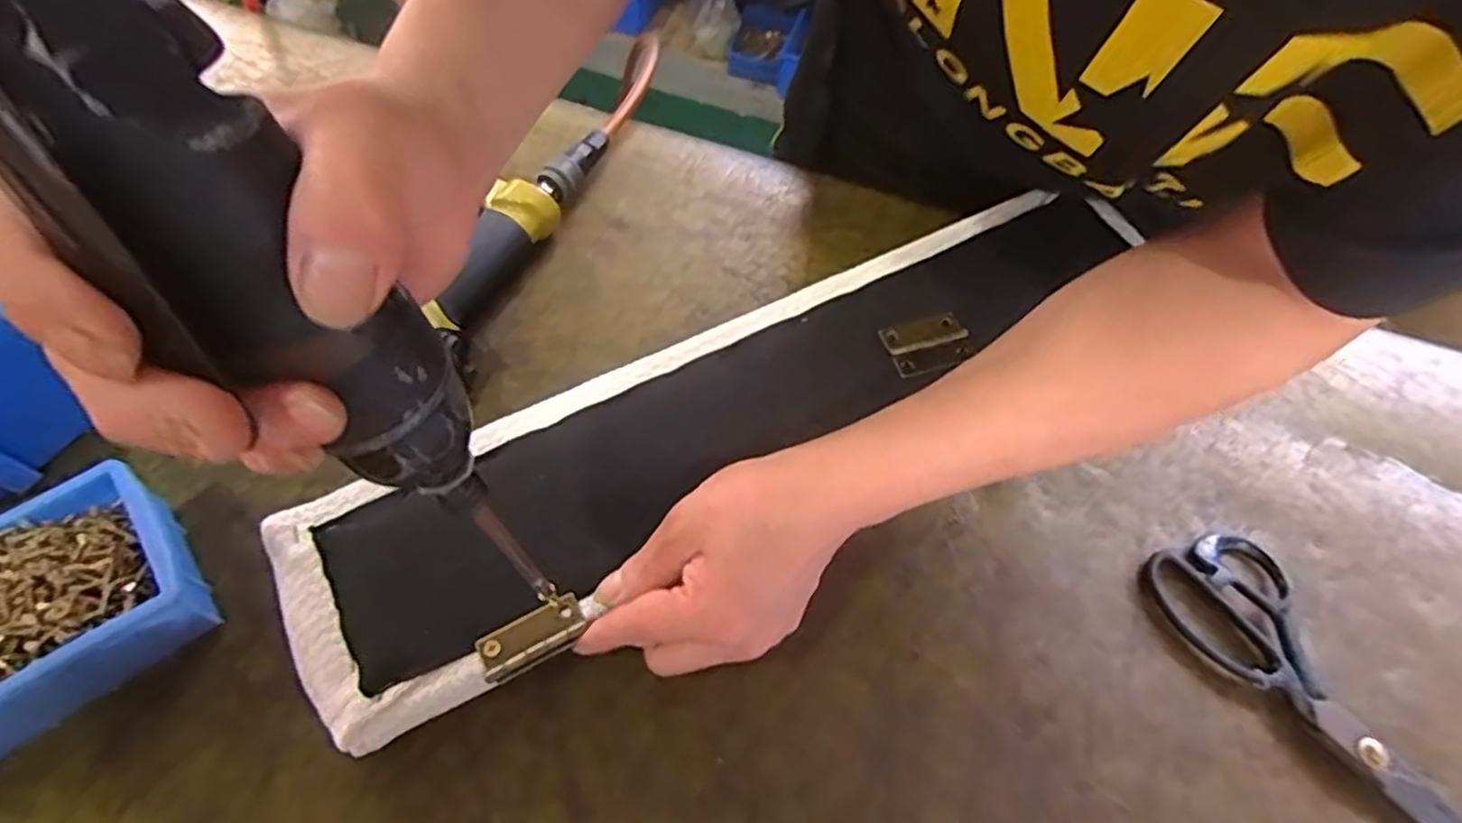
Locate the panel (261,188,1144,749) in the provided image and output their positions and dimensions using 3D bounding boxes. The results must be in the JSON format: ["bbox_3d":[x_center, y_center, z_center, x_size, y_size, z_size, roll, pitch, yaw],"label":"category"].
[{"bbox_3d":[0.017,-0.014,0.424,0.531,0.021,0.123,-30,66,-18],"label":"panel"}]

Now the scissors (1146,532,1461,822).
[{"bbox_3d":[0.323,0.158,0.376,0.072,0.016,0.219,-28,66,-19],"label":"scissors"}]

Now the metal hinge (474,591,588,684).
[{"bbox_3d":[-0.095,0.108,0.342,0.050,0.004,0.024,-28,66,-15],"label":"metal hinge"}]

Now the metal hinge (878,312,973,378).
[{"bbox_3d":[0.120,-0.043,0.438,0.049,0.006,0.036,-17,64,-13],"label":"metal hinge"}]

